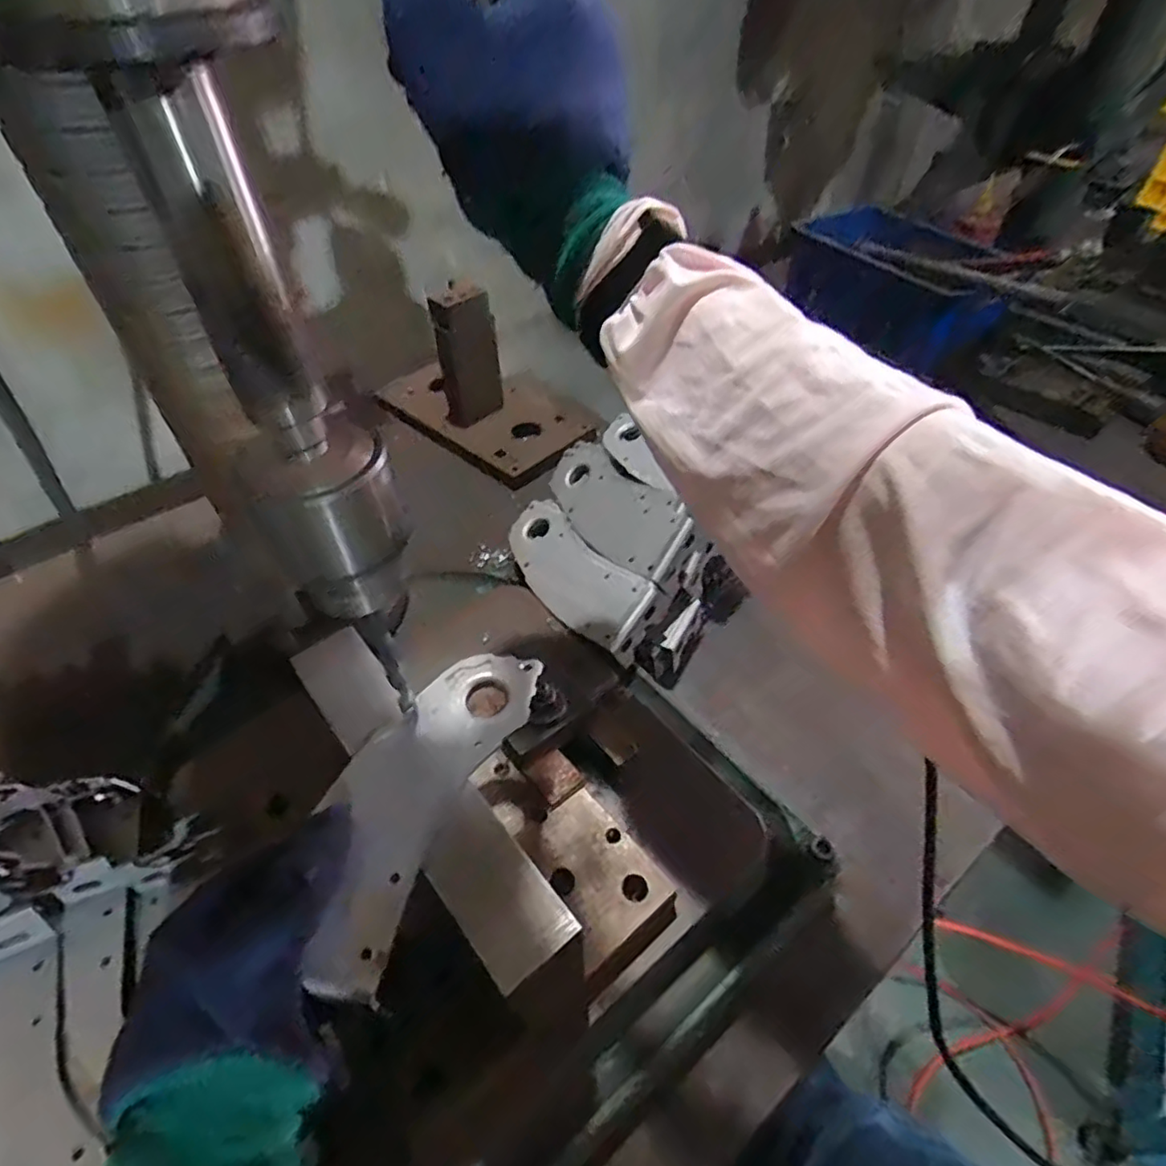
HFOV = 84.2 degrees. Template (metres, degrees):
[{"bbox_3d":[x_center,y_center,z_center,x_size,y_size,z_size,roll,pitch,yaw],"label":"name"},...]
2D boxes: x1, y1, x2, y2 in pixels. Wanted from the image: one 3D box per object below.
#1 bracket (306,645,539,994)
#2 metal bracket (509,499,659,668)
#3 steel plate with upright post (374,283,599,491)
[{"bbox_3d":[-0.082,0.098,0.312,0.072,0.007,0.167,14,48,12],"label":"bracket"},{"bbox_3d":[-0.006,-0.009,0.570,0.072,0.032,0.184,-42,52,-1],"label":"metal bracket"},{"bbox_3d":[-0.146,-0.267,0.809,0.301,0.158,0.135,34,56,26],"label":"steel plate with upright post"}]

